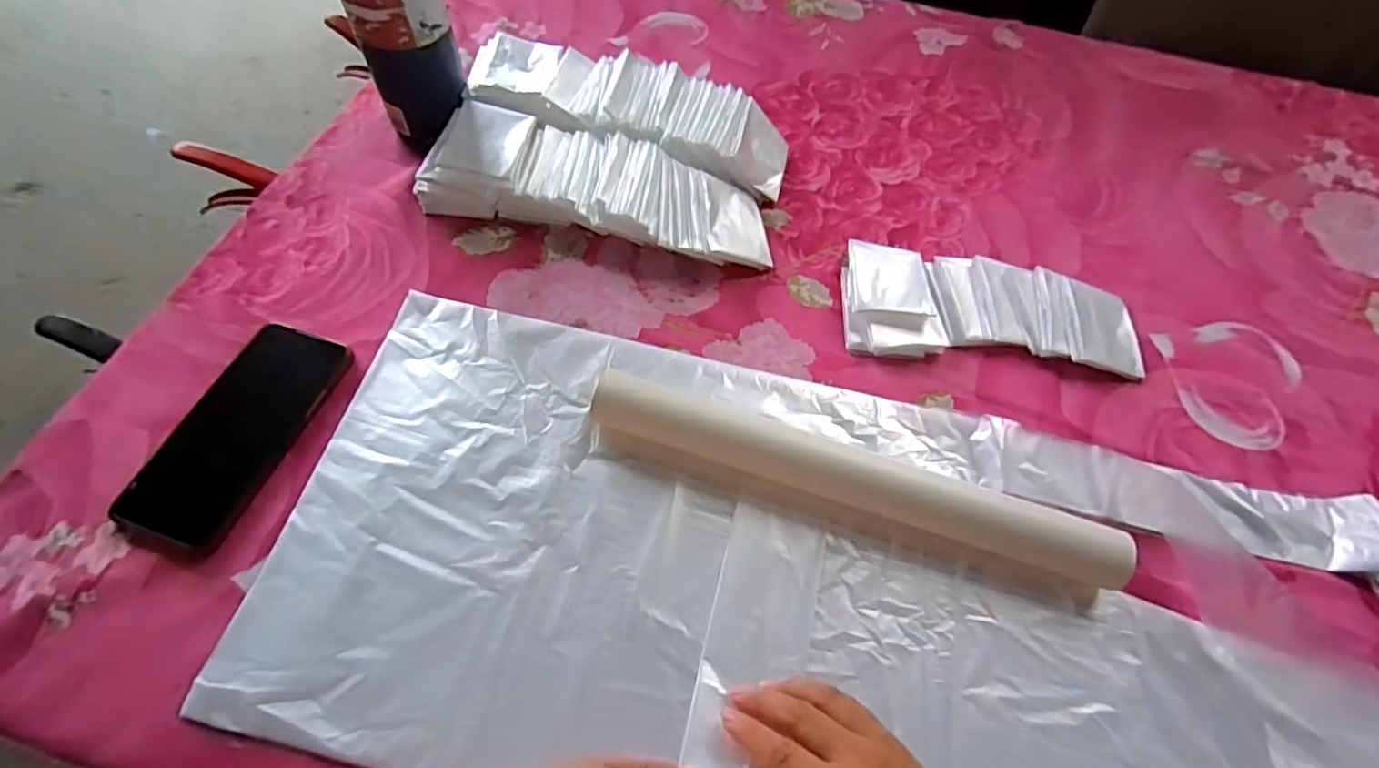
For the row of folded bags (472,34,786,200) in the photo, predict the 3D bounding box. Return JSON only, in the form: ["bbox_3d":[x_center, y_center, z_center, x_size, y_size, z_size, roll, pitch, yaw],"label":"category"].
[{"bbox_3d":[-0.058,-0.253,0.578,0.306,0.056,0.102,18,62,6],"label":"row of folded bags"}]

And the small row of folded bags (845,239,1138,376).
[{"bbox_3d":[0.251,-0.064,0.510,0.240,0.021,0.103,6,61,0],"label":"small row of folded bags"}]

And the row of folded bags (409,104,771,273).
[{"bbox_3d":[-0.075,-0.170,0.532,0.297,0.050,0.094,13,61,4],"label":"row of folded bags"}]

